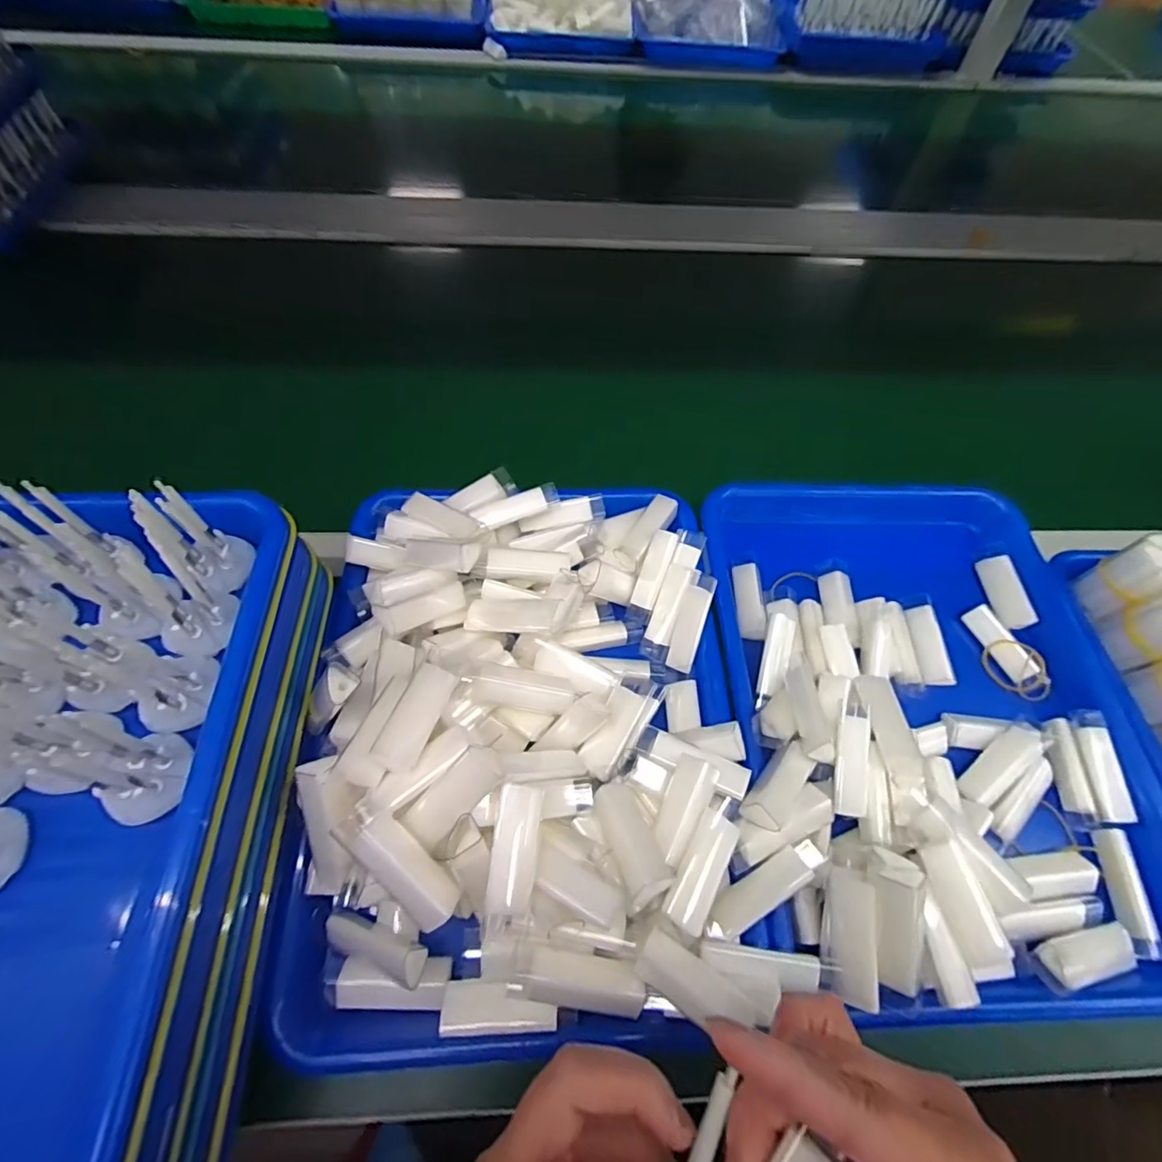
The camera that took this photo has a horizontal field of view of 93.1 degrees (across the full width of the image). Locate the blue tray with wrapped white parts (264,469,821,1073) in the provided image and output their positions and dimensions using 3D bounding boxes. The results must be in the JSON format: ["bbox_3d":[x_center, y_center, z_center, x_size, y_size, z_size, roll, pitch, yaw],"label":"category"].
[{"bbox_3d":[-0.028,0.070,0.317,0.247,0.067,0.313,-3,61,-5],"label":"blue tray with wrapped white parts"}]

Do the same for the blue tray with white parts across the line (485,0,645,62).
[{"bbox_3d":[-0.030,-0.930,0.880,0.256,0.095,0.162,-1,61,-4],"label":"blue tray with white parts across the line"}]

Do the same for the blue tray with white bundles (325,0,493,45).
[{"bbox_3d":[-0.274,-0.946,0.895,0.251,0.081,0.128,7,61,1],"label":"blue tray with white bundles"}]

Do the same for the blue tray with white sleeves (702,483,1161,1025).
[{"bbox_3d":[0.217,0.068,0.355,0.273,0.049,0.348,6,61,1],"label":"blue tray with white sleeves"}]

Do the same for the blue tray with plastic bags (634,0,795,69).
[{"bbox_3d":[0.214,-0.939,0.909,0.244,0.082,0.199,1,61,-2],"label":"blue tray with plastic bags"}]

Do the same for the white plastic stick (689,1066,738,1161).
[{"bbox_3d":[0.039,0.179,0.173,0.005,0.005,0.040,24,64,10],"label":"white plastic stick"}]

